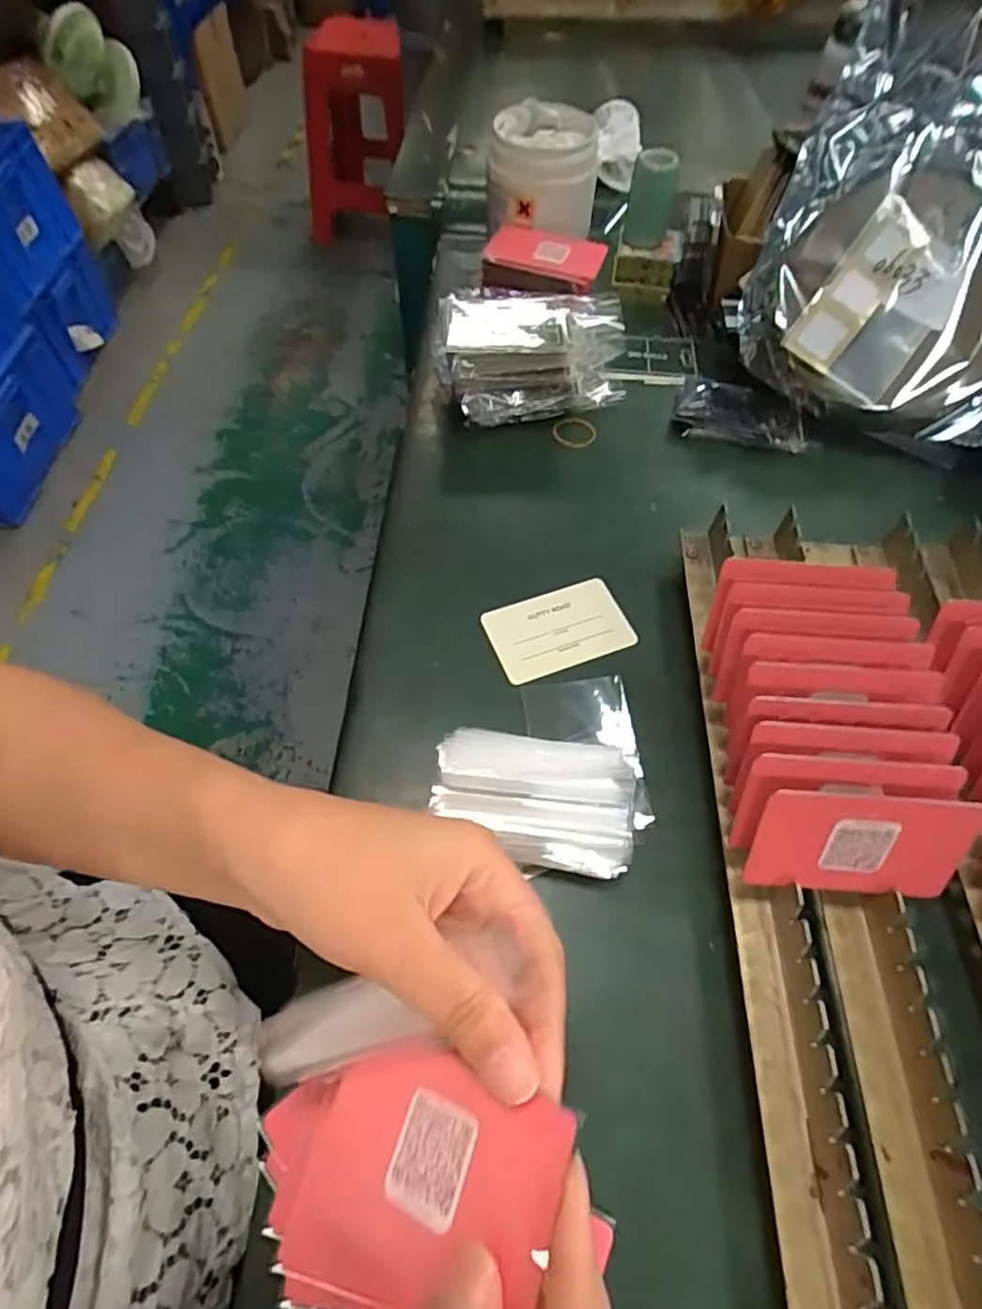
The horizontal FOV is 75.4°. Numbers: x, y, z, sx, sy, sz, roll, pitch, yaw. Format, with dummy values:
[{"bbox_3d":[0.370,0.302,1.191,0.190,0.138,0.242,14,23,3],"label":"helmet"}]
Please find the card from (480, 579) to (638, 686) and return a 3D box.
[{"bbox_3d":[0.042,-0.015,0.391,0.086,0.004,0.053,-17,62,-14],"label":"card"}]

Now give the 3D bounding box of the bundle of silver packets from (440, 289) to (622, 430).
[{"bbox_3d":[0.029,-0.233,0.489,0.137,0.065,0.099,-13,59,-9],"label":"bundle of silver packets"}]

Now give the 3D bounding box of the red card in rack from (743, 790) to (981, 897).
[{"bbox_3d":[0.152,0.078,0.262,0.083,0.052,0.004,4,30,2],"label":"red card in rack"}]

